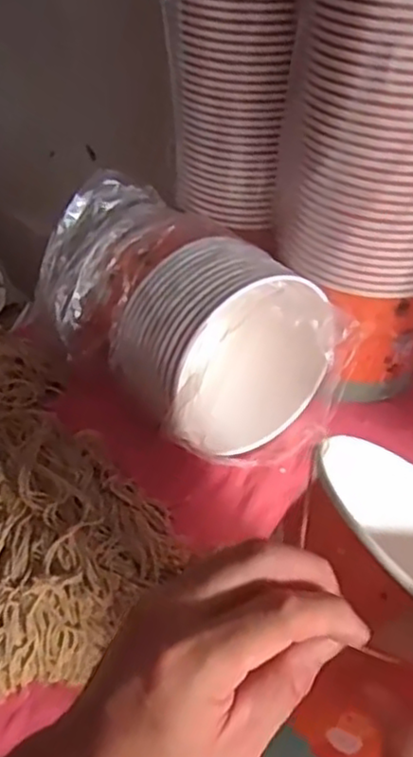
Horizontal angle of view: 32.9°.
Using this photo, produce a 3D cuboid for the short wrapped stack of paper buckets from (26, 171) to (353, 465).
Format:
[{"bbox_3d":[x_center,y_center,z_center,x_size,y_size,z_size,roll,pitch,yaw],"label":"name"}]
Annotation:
[{"bbox_3d":[-0.029,-0.054,0.641,0.178,0.153,0.285,-32,49,-30],"label":"short wrapped stack of paper buckets"}]

